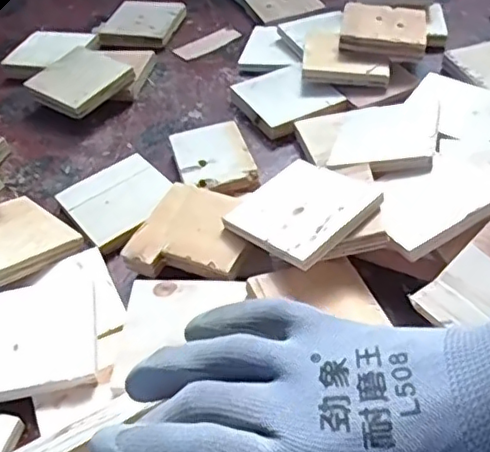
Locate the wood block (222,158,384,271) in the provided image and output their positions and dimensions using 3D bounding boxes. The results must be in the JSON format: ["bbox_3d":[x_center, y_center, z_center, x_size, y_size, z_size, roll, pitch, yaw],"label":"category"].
[{"bbox_3d":[0.043,-0.014,0.470,0.092,0.010,0.091,-40,44,-22],"label":"wood block"}]

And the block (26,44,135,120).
[{"bbox_3d":[-0.184,-0.162,0.674,0.091,0.017,0.092,27,59,23],"label":"block"}]

